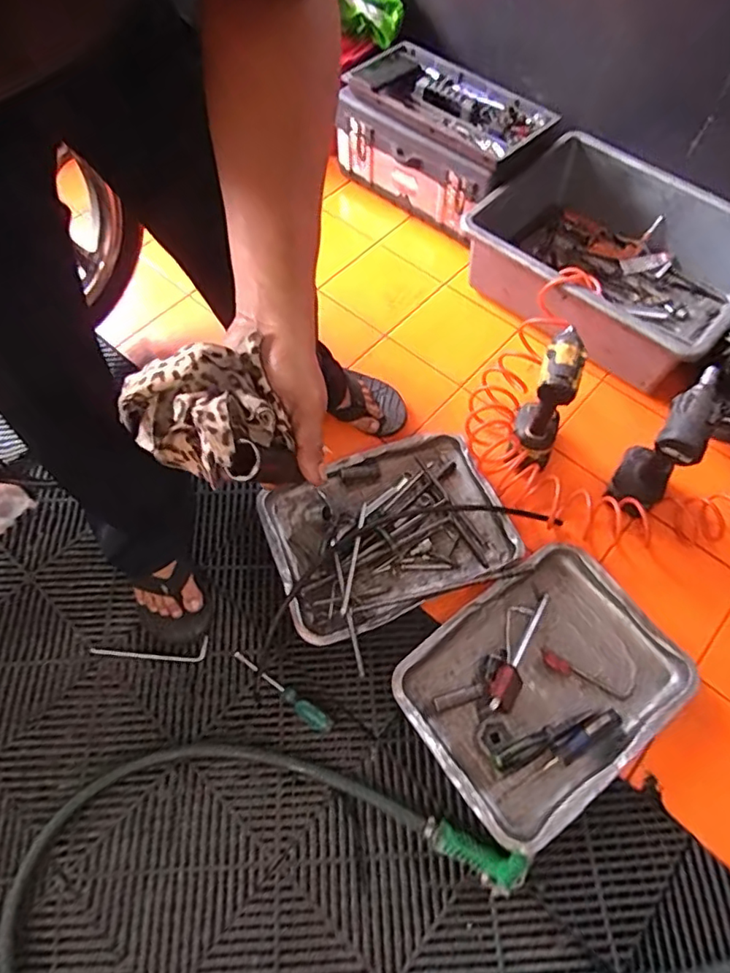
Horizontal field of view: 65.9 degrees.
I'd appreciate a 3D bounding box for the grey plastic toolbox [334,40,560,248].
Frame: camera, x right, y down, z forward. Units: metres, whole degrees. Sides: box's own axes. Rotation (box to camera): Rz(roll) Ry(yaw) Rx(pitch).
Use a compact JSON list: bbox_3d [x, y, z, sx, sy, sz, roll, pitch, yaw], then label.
[{"bbox_3d":[0.157,-0.776,1.277,0.416,0.207,0.232,37,70,16],"label":"grey plastic toolbox"}]

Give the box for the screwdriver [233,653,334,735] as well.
[{"bbox_3d":[-0.127,0.306,0.848,0.182,0.021,0.027,34,69,16],"label":"screwdriver"}]

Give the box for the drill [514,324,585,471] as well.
[{"bbox_3d":[0.300,-0.132,0.924,0.072,0.219,0.131,19,64,10],"label":"drill"}]

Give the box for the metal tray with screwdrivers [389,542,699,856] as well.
[{"bbox_3d":[0.263,0.291,0.842,0.389,0.044,0.300,-34,68,-15],"label":"metal tray with screwdrivers"}]

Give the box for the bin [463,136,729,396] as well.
[{"bbox_3d":[0.492,-0.458,1.153,0.487,0.181,0.439,38,70,17],"label":"bin"}]

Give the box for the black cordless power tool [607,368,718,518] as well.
[{"bbox_3d":[0.477,-0.060,0.882,0.142,0.211,0.082,-40,69,-18],"label":"black cordless power tool"}]

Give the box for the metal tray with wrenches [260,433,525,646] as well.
[{"bbox_3d":[0.035,0.067,0.956,0.380,0.046,0.289,-22,66,-10],"label":"metal tray with wrenches"}]

